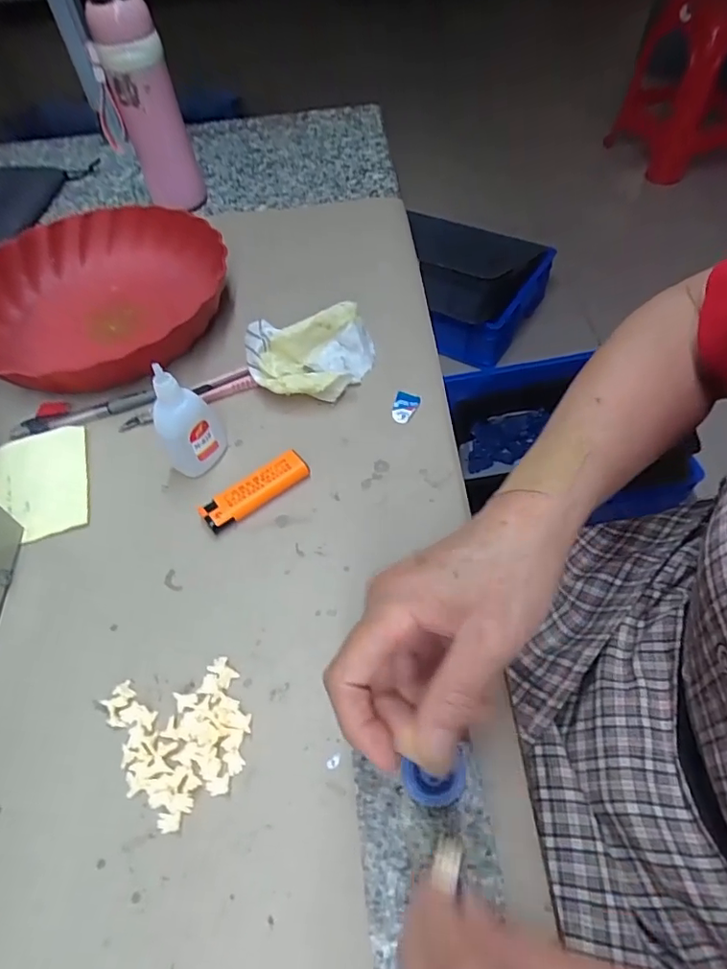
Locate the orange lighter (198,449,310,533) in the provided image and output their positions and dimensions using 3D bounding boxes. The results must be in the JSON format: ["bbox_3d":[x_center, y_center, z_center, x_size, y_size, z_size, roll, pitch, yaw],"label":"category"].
[{"bbox_3d":[-0.077,0.005,0.389,0.079,0.015,0.024,-30,58,-20],"label":"orange lighter"}]

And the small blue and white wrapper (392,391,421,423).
[{"bbox_3d":[0.034,-0.062,0.438,0.019,0.007,0.029,11,54,9],"label":"small blue and white wrapper"}]

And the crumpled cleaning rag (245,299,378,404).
[{"bbox_3d":[-0.043,-0.109,0.453,0.106,0.045,0.083,-7,53,-4],"label":"crumpled cleaning rag"}]

